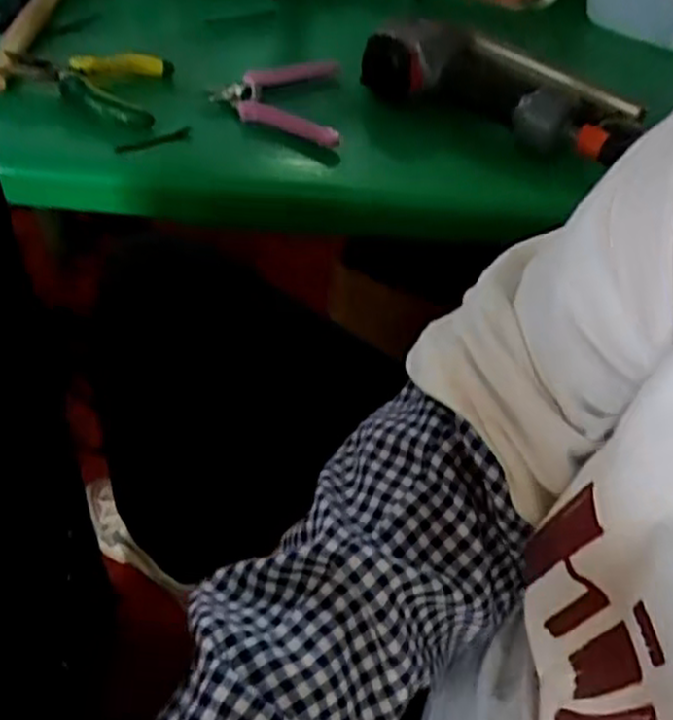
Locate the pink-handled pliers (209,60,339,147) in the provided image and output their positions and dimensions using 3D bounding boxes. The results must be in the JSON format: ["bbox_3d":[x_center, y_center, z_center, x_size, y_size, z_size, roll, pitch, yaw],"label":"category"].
[{"bbox_3d":[-0.053,-0.241,0.695,0.111,0.020,0.136,5,48,-2],"label":"pink-handled pliers"}]

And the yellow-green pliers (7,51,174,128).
[{"bbox_3d":[-0.218,-0.243,0.669,0.134,0.027,0.085,1,49,-6],"label":"yellow-green pliers"}]

